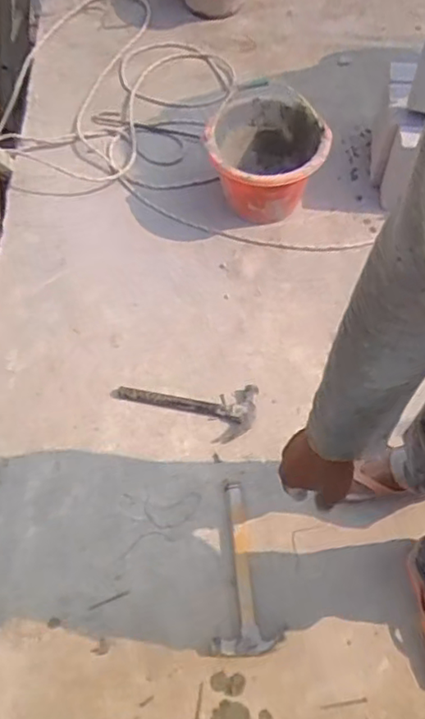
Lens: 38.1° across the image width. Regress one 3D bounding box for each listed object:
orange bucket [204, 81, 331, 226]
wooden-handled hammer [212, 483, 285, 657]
[{"bbox_3d":[0.135,-0.481,1.496,0.262,0.213,0.284,-1,59,1],"label":"orange bucket"},{"bbox_3d":[0.055,0.365,1.107,0.109,0.024,0.299,-2,59,0],"label":"wooden-handled hammer"}]

